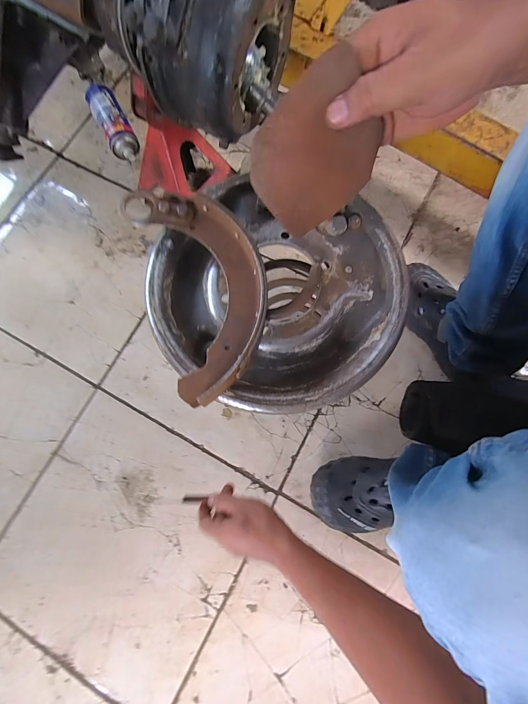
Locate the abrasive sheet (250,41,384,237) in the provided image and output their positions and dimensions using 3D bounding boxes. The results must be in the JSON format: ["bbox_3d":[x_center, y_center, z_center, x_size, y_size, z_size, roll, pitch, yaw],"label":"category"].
[{"bbox_3d":[0.038,-0.143,0.232,0.091,0.090,0.013,-35,44,19],"label":"abrasive sheet"}]

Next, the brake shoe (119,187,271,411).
[{"bbox_3d":[-0.057,-0.072,0.302,0.113,0.036,0.231,-20,78,-4],"label":"brake shoe"}]

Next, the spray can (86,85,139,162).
[{"bbox_3d":[-0.340,-0.514,0.702,0.063,0.070,0.184,-29,79,-6],"label":"spray can"}]

